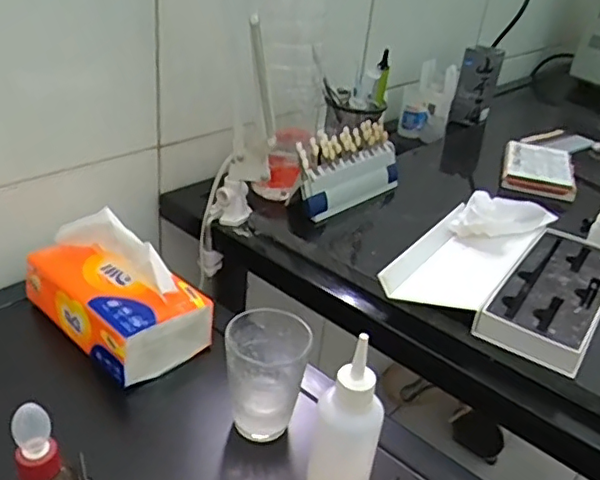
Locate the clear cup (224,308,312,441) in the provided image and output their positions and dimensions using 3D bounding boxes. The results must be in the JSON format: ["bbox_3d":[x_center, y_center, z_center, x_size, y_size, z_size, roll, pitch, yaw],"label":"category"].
[{"bbox_3d":[-0.029,0.109,0.493,0.063,0.090,0.060,5,30,-3],"label":"clear cup"}]

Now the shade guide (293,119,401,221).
[{"bbox_3d":[0.060,-0.079,0.727,0.162,0.103,0.037,-21,40,-40],"label":"shade guide"}]

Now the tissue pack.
[{"bbox_3d":[-0.175,0.038,0.571,0.170,0.101,0.096,29,36,34],"label":"tissue pack"}]

